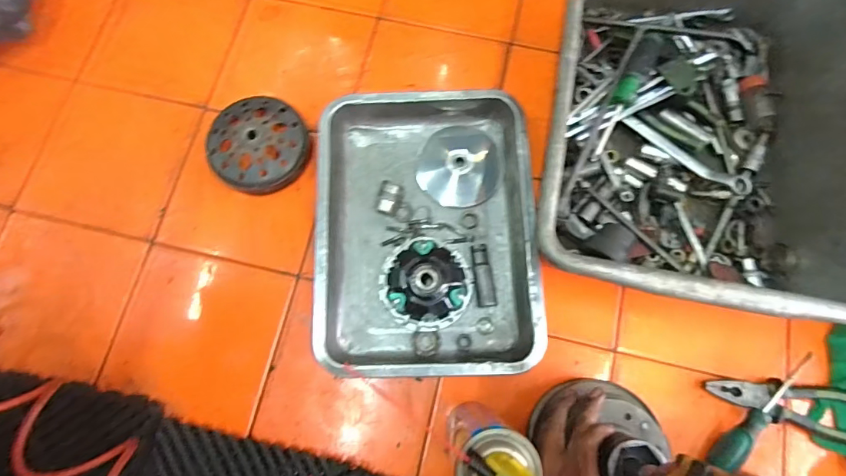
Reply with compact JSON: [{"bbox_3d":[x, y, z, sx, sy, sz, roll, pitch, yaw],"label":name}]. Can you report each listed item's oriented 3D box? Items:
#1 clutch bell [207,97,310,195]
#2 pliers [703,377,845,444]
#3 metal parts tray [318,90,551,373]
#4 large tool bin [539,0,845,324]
[{"bbox_3d":[-0.217,-0.125,0.585,0.125,0.034,0.126,0,75,1],"label":"clutch bell"},{"bbox_3d":[0.419,0.188,0.506,0.183,0.023,0.057,14,76,5],"label":"pliers"},{"bbox_3d":[0.003,-0.014,0.559,0.262,0.051,0.355,-2,75,1],"label":"metal parts tray"},{"bbox_3d":[0.312,-0.143,0.533,0.328,0.151,0.453,10,76,4],"label":"large tool bin"}]

